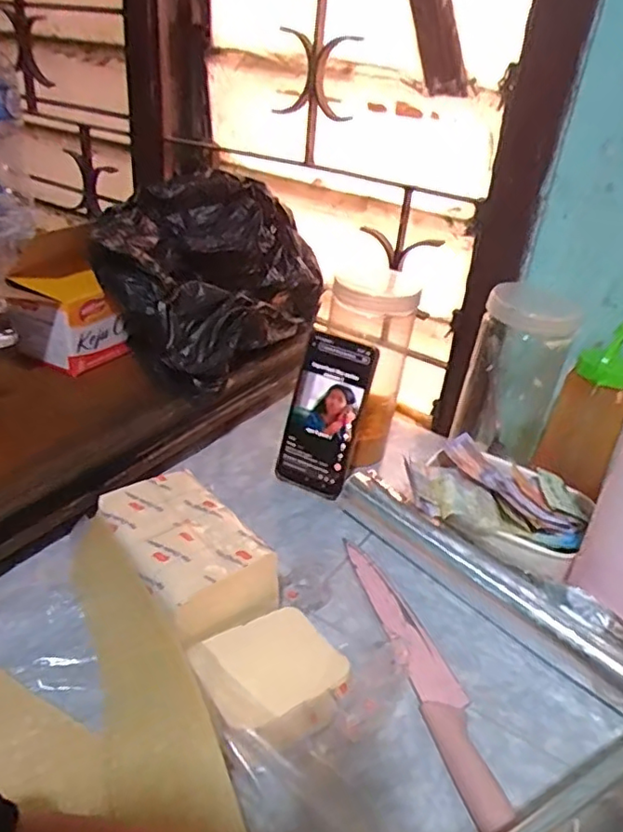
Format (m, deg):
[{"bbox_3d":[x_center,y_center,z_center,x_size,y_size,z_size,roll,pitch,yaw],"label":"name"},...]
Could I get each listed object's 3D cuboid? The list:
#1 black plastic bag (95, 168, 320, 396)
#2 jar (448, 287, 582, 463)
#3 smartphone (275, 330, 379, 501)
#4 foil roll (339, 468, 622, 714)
[{"bbox_3d":[-0.114,-0.161,0.678,0.169,0.167,0.258,17,33,19],"label":"black plastic bag"},{"bbox_3d":[0.221,-0.042,0.651,0.098,0.174,0.092,16,33,17],"label":"jar"},{"bbox_3d":[0.015,0.002,0.621,0.074,0.166,0.013,20,17,14],"label":"smartphone"},{"bbox_3d":[0.150,0.137,0.532,0.056,0.043,0.304,-22,41,-37],"label":"foil roll"}]

